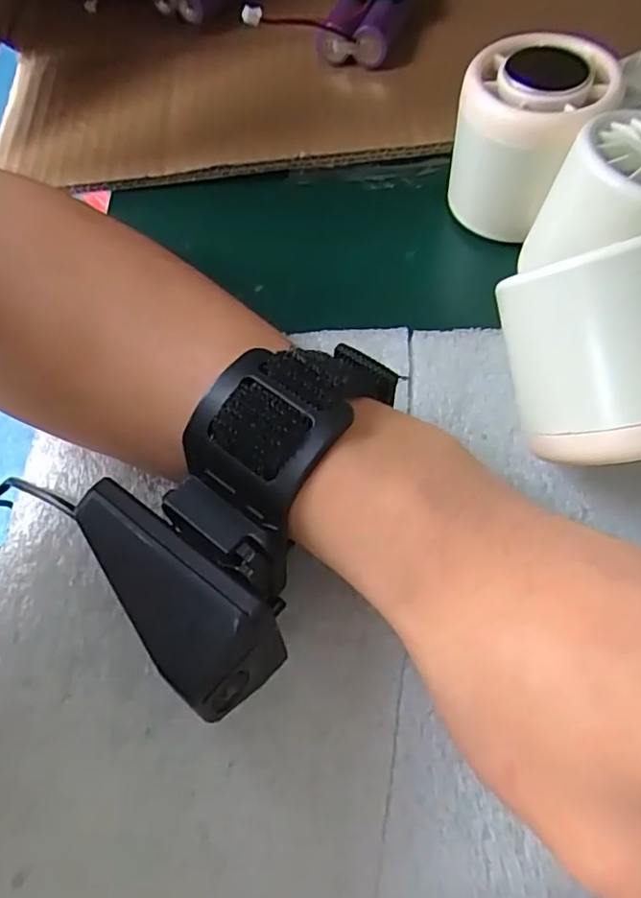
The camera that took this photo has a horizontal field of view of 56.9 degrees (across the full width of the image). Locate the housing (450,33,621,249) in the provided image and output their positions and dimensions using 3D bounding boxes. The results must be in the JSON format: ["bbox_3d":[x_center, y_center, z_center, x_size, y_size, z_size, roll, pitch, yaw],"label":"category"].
[{"bbox_3d":[0.077,-0.119,0.229,0.050,0.051,0.054,-2,64,3],"label":"housing"}]

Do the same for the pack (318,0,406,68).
[{"bbox_3d":[0.023,-0.210,0.291,0.030,0.022,0.056,15,66,11],"label":"pack"}]

